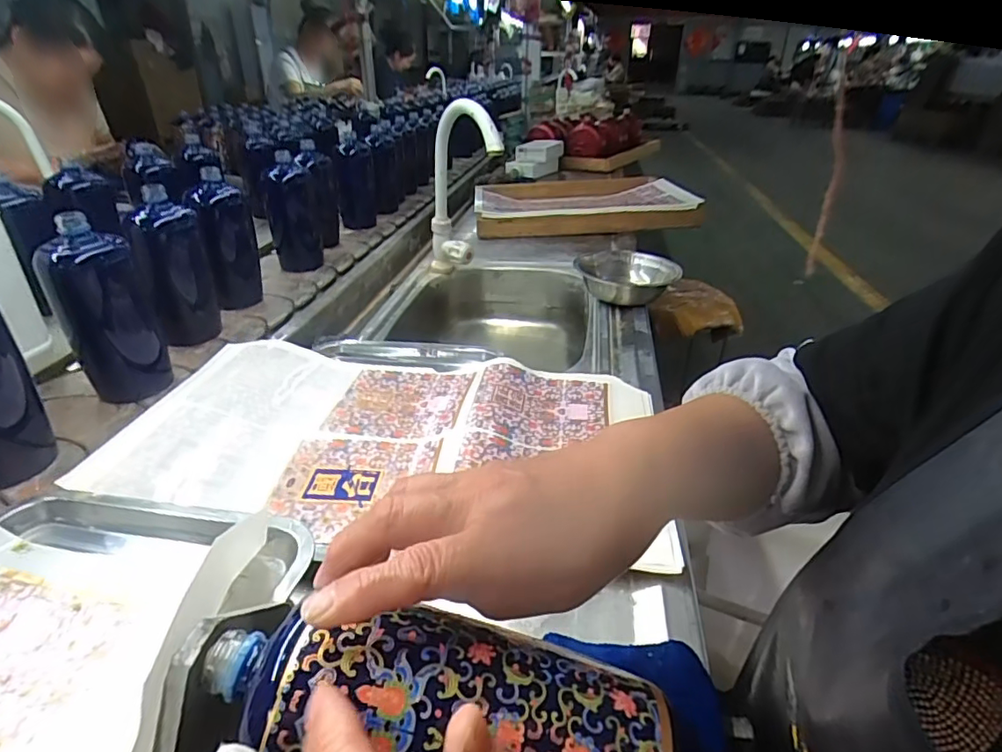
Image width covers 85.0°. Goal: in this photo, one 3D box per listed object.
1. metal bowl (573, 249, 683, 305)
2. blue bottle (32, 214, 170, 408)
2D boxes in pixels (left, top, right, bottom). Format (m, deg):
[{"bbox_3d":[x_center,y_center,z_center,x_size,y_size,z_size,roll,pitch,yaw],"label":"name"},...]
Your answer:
[{"bbox_3d":[0.202,-0.156,0.865,0.142,0.051,0.155,1,30,0],"label":"metal bowl"},{"bbox_3d":[-0.425,-0.082,0.584,0.077,0.168,0.077,-15,34,-25],"label":"blue bottle"}]

